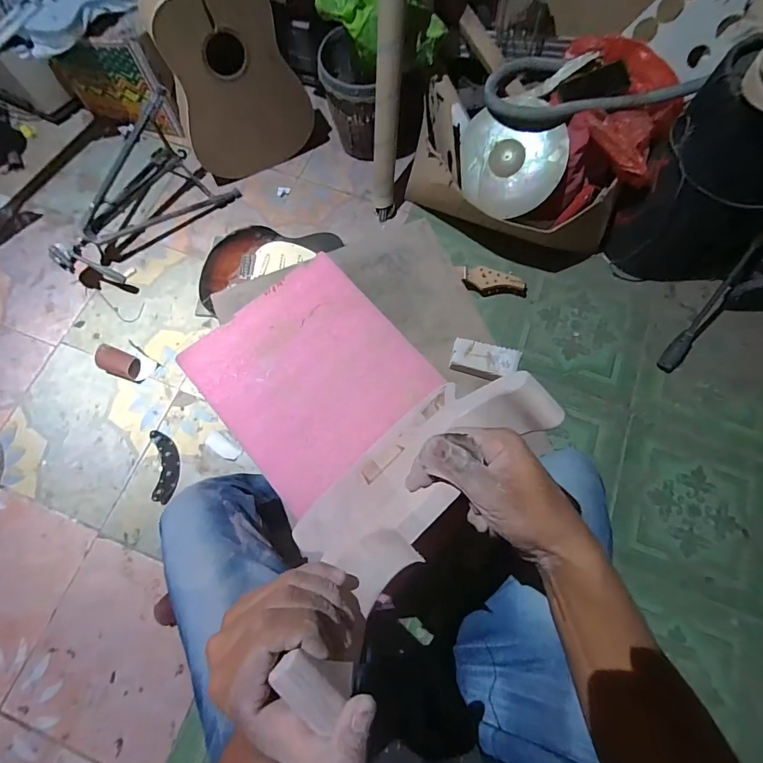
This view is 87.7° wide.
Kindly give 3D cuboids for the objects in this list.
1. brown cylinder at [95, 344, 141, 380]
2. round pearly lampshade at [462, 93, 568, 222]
[{"bbox_3d":[-0.747,-0.055,1.126,0.125,0.052,0.069,22,75,6],"label":"brown cylinder"},{"bbox_3d":[0.341,-0.596,1.062,0.262,0.034,0.283,4,103,19],"label":"round pearly lampshade"}]

